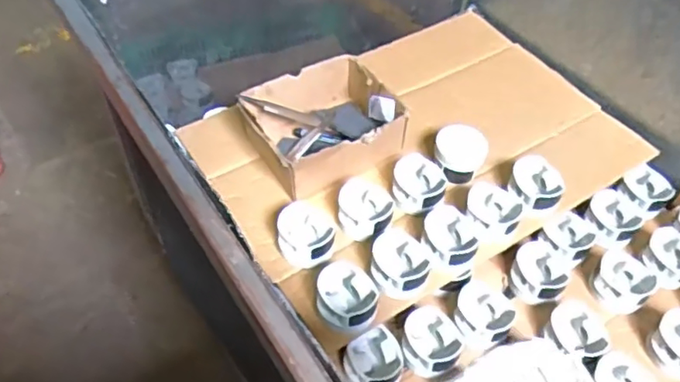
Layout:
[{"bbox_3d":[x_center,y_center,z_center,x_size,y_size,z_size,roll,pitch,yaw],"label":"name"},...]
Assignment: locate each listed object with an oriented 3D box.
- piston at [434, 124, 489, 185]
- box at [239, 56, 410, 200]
[{"bbox_3d":[0.181,-0.058,0.901,0.074,0.057,0.072,1,50,-1],"label":"piston"},{"bbox_3d":[-0.028,-0.099,0.912,0.206,0.086,0.170,-23,54,-20],"label":"box"}]

